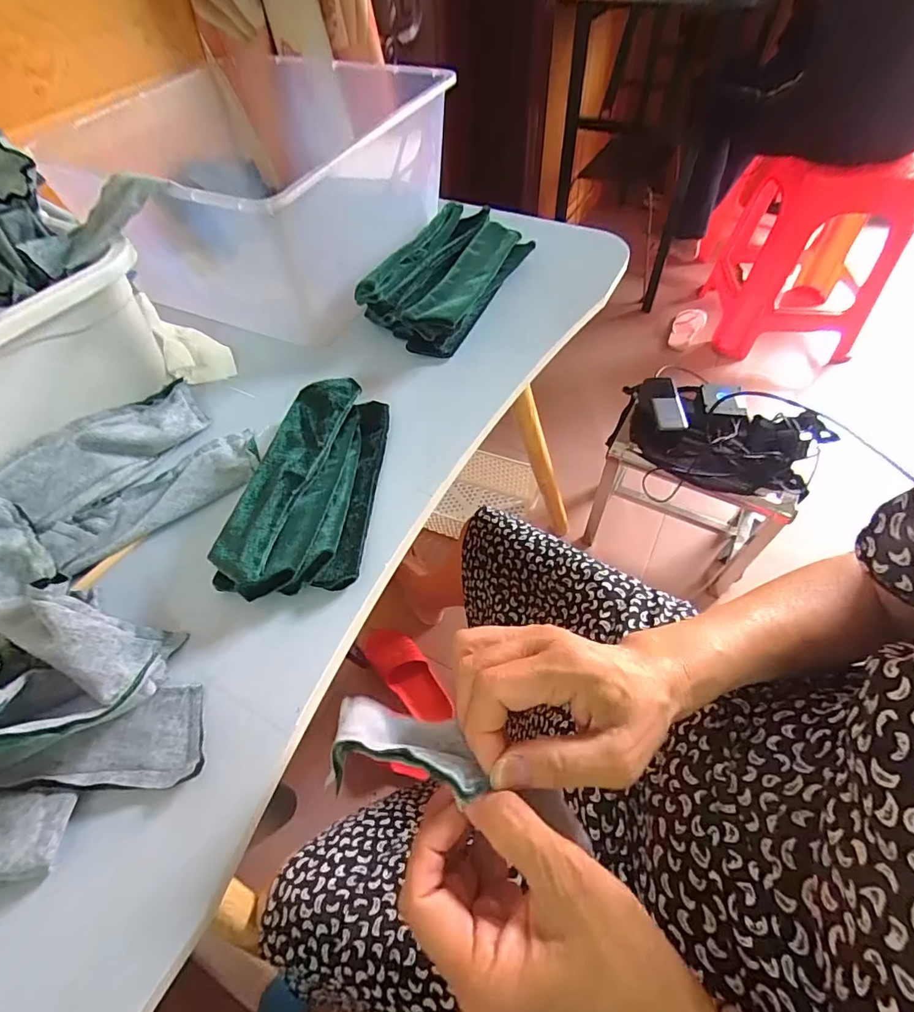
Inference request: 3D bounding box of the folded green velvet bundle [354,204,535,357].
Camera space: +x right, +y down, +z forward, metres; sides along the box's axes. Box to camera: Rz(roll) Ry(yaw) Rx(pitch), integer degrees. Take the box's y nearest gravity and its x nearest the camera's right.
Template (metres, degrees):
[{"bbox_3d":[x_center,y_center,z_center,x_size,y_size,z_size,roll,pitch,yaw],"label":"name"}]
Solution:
[{"bbox_3d":[-0.011,-0.236,0.499,0.111,0.047,0.197,24,60,18],"label":"folded green velvet bundle"}]

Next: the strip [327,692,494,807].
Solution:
[{"bbox_3d":[-0.028,0.116,0.242,0.067,0.066,0.012,14,91,-17],"label":"strip"}]

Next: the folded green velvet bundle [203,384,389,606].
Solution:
[{"bbox_3d":[-0.105,-0.018,0.342,0.089,0.037,0.172,2,55,4],"label":"folded green velvet bundle"}]

